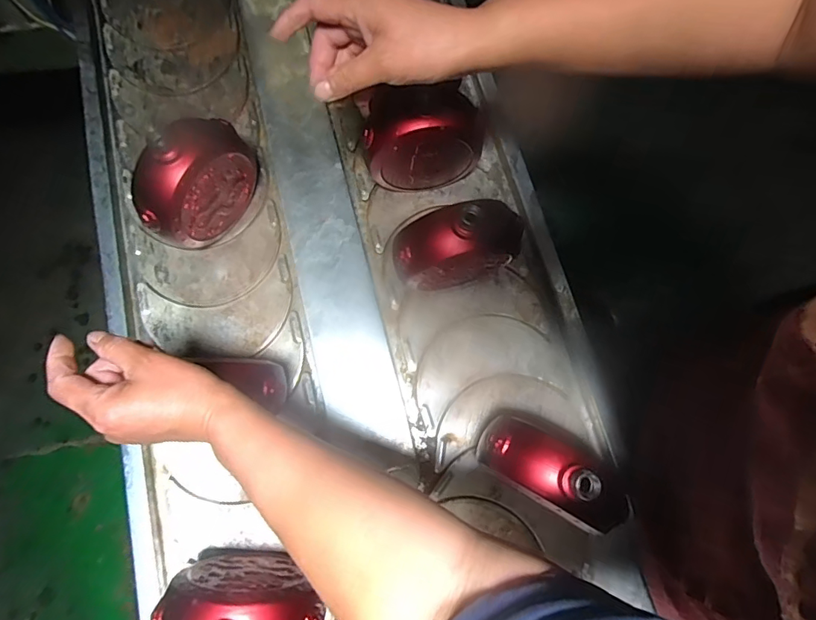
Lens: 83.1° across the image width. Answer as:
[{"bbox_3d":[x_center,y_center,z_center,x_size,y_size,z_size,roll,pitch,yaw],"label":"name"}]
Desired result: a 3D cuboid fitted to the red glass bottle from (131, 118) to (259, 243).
[{"bbox_3d":[-0.234,-0.141,0.515,0.056,0.153,0.137,34,81,6],"label":"red glass bottle"}]

